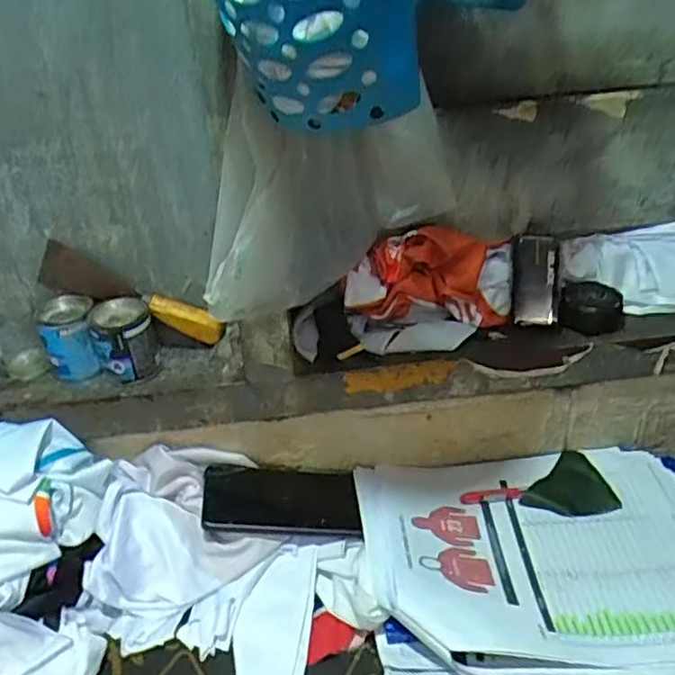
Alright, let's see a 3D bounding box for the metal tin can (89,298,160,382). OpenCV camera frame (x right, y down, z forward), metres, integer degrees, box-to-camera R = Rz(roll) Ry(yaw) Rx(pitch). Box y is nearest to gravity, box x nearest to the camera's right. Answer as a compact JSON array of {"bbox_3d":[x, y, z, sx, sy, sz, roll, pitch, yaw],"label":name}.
[{"bbox_3d":[-0.190,0.004,0.586,0.049,0.065,0.048,-3,32,2],"label":"metal tin can"}]

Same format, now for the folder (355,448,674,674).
[{"bbox_3d":[0.206,0.198,0.578,0.358,0.061,0.252,-5,31,0],"label":"folder"}]

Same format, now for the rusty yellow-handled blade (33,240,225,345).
[{"bbox_3d":[-0.187,-0.039,0.596,0.167,0.047,0.011,21,31,-6],"label":"rusty yellow-handled blade"}]

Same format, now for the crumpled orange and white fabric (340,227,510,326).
[{"bbox_3d":[0.089,-0.056,0.623,0.162,0.089,0.050,-5,32,-1],"label":"crumpled orange and white fabric"}]

